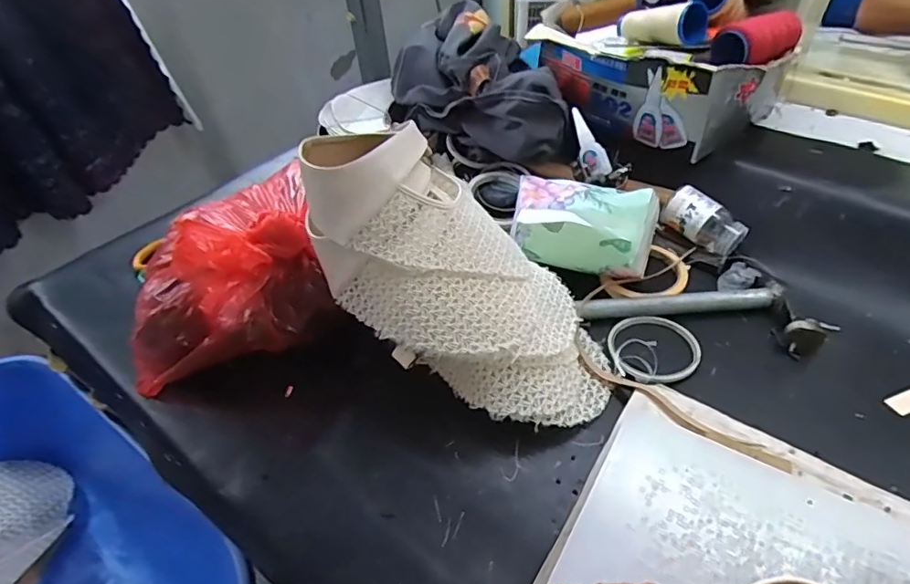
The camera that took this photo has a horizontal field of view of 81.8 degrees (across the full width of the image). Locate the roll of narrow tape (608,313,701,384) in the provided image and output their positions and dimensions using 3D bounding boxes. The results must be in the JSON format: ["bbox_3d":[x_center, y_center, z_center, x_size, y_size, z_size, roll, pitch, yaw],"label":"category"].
[{"bbox_3d":[0.195,0.053,0.514,0.084,0.012,0.087,-3,45,3],"label":"roll of narrow tape"}]

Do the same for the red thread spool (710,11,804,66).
[{"bbox_3d":[0.327,-0.277,0.568,0.107,0.044,0.052,-30,49,-22],"label":"red thread spool"}]

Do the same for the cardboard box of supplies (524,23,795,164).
[{"bbox_3d":[0.243,-0.273,0.662,0.283,0.107,0.178,27,54,29],"label":"cardboard box of supplies"}]

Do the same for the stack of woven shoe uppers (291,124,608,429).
[{"bbox_3d":[0.002,-0.013,0.483,0.347,0.112,0.156,43,55,-5],"label":"stack of woven shoe uppers"}]

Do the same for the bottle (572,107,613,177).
[{"bbox_3d":[0.156,-0.175,0.616,0.030,0.012,0.086,-18,79,-11],"label":"bottle"}]

